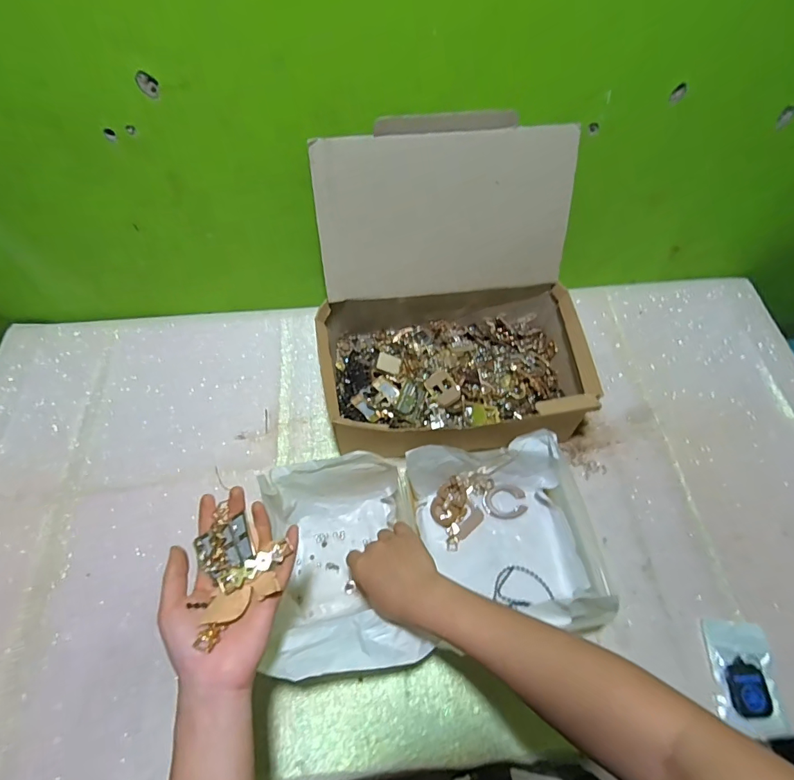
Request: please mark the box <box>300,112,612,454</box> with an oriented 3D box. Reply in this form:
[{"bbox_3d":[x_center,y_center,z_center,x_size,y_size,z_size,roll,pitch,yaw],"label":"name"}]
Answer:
[{"bbox_3d":[0.070,-0.098,0.559,0.334,0.273,0.305,-5,61,-3],"label":"box"}]

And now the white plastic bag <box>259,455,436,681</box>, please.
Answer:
[{"bbox_3d":[-0.053,0.184,0.494,0.151,0.106,0.203,-9,62,-5],"label":"white plastic bag"}]

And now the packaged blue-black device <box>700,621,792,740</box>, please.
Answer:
[{"bbox_3d":[0.371,0.304,0.483,0.065,0.020,0.103,5,62,3],"label":"packaged blue-black device"}]

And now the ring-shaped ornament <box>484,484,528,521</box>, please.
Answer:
[{"bbox_3d":[0.140,0.142,0.578,0.052,0.006,0.042,5,62,3],"label":"ring-shaped ornament"}]

